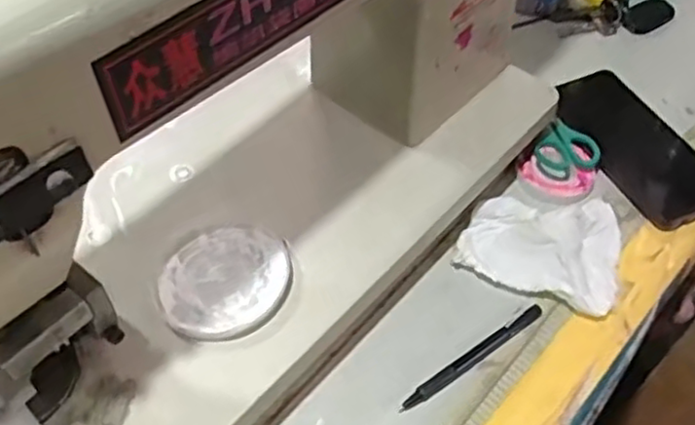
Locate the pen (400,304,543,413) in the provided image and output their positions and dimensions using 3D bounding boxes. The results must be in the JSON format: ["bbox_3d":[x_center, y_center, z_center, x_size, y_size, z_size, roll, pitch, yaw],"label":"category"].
[{"bbox_3d":[0.088,0.099,0.476,0.126,0.006,0.010,-30,57,-21],"label":"pen"}]

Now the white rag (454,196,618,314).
[{"bbox_3d":[0.149,0.017,0.520,0.115,0.021,0.095,19,54,15],"label":"white rag"}]

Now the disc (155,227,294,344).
[{"bbox_3d":[-0.078,0.043,0.449,0.084,0.004,0.080,-1,52,1],"label":"disc"}]

